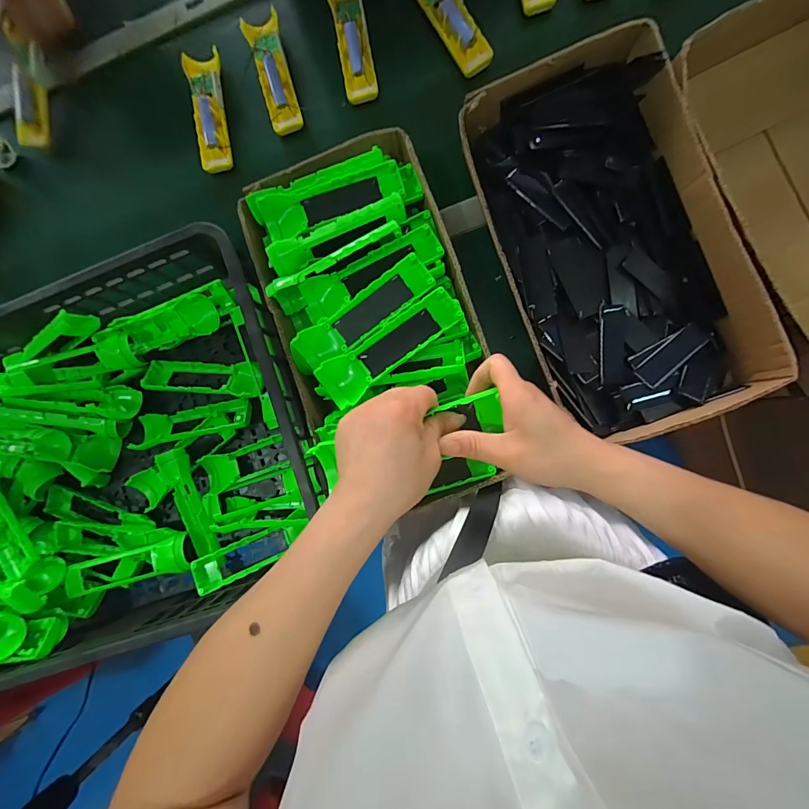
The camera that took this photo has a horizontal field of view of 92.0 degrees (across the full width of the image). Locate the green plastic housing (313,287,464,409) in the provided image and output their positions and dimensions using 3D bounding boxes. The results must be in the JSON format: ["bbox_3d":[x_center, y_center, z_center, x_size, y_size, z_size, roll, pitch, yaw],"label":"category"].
[{"bbox_3d":[-0.013,-0.061,0.410,0.161,0.033,0.045,-36,85,4],"label":"green plastic housing"}]

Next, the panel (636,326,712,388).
[{"bbox_3d":[0.304,-0.058,0.441,0.096,0.006,0.027,-40,81,-4],"label":"panel"}]

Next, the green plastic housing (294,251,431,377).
[{"bbox_3d":[-0.046,-0.095,0.427,0.171,0.034,0.043,-37,85,4],"label":"green plastic housing"}]

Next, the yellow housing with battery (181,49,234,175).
[{"bbox_3d":[-0.279,-0.420,0.561,0.047,0.026,0.158,-9,88,5],"label":"yellow housing with battery"}]

